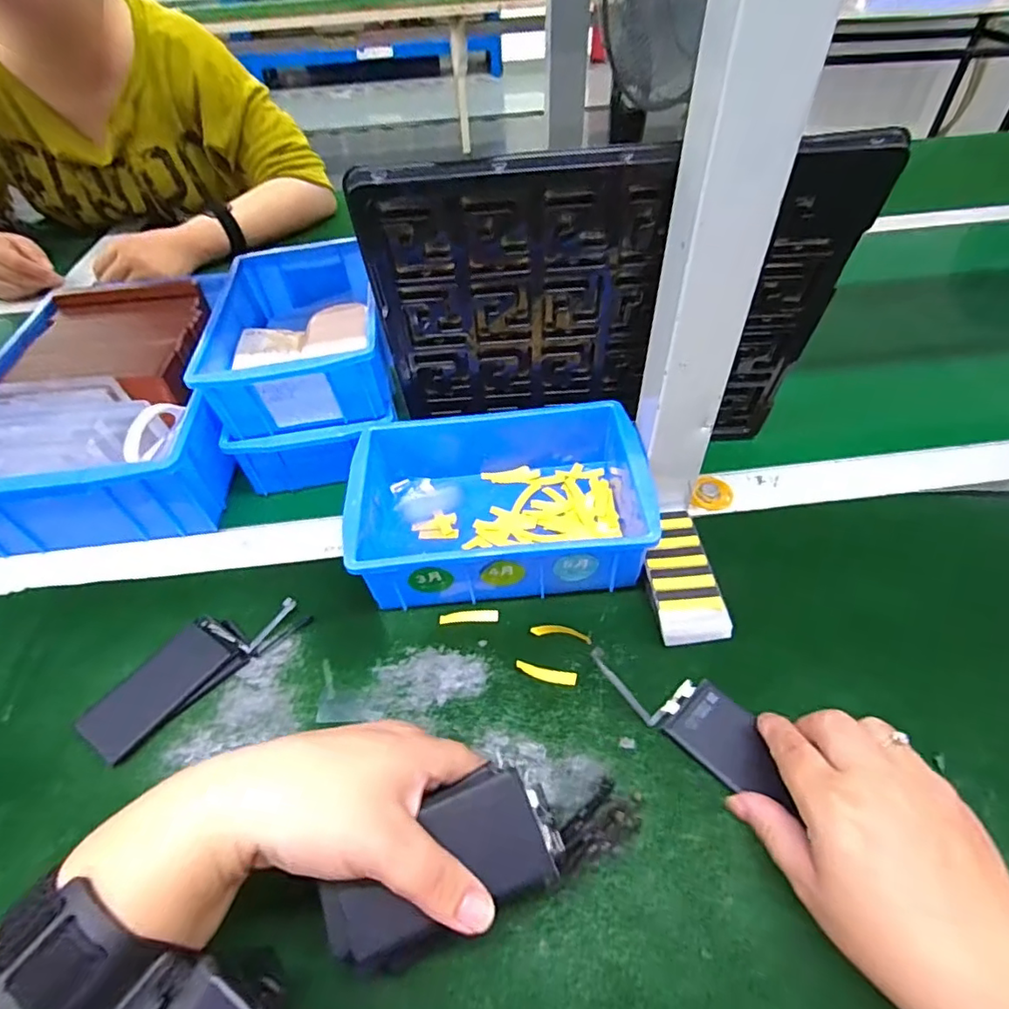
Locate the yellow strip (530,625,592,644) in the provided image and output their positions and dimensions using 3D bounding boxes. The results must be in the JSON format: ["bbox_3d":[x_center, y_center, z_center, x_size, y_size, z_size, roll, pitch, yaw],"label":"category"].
[{"bbox_3d":[0.037,0.083,0.369,0.039,0.005,0.009,5,47,9],"label":"yellow strip"}]

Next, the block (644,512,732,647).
[{"bbox_3d":[0.116,0.047,0.382,0.043,0.021,0.095,-6,49,-2],"label":"block"}]

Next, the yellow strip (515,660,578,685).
[{"bbox_3d":[0.026,0.105,0.350,0.037,0.005,0.008,9,50,11],"label":"yellow strip"}]

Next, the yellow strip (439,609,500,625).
[{"bbox_3d":[-0.024,0.075,0.383,0.040,0.004,0.009,-2,49,1],"label":"yellow strip"}]

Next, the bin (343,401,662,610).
[{"bbox_3d":[-0.003,-0.002,0.408,0.199,0.069,0.139,-4,49,0],"label":"bin"}]

